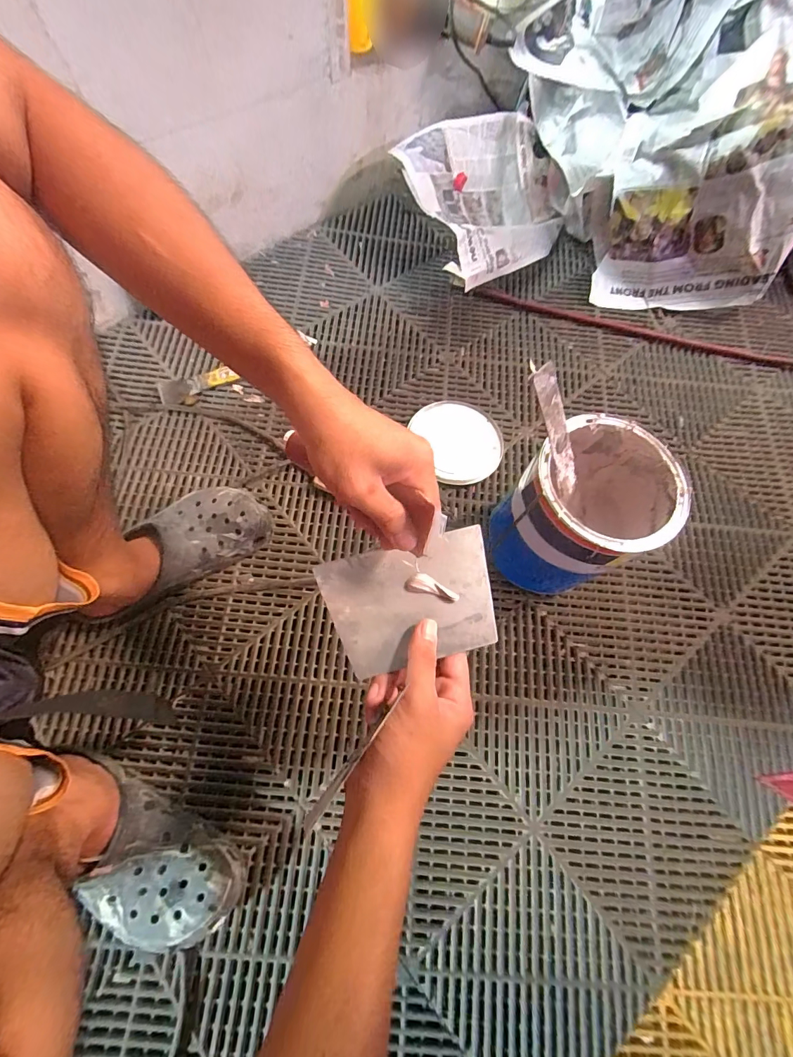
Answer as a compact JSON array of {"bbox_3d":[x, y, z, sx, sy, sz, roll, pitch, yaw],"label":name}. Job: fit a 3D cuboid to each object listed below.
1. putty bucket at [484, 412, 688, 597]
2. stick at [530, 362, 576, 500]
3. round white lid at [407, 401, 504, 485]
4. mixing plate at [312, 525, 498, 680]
[{"bbox_3d":[0.234,-0.019,0.539,0.179,0.197,0.155,-16,71,-7],"label":"putty bucket"},{"bbox_3d":[0.172,-0.094,0.448,0.025,0.188,0.006,-36,47,2],"label":"stick"},{"bbox_3d":[0.108,-0.145,0.680,0.135,0.017,0.143,0,70,-1],"label":"round white lid"},{"bbox_3d":[0.012,0.058,0.342,0.136,0.008,0.095,-13,71,-4],"label":"mixing plate"}]

